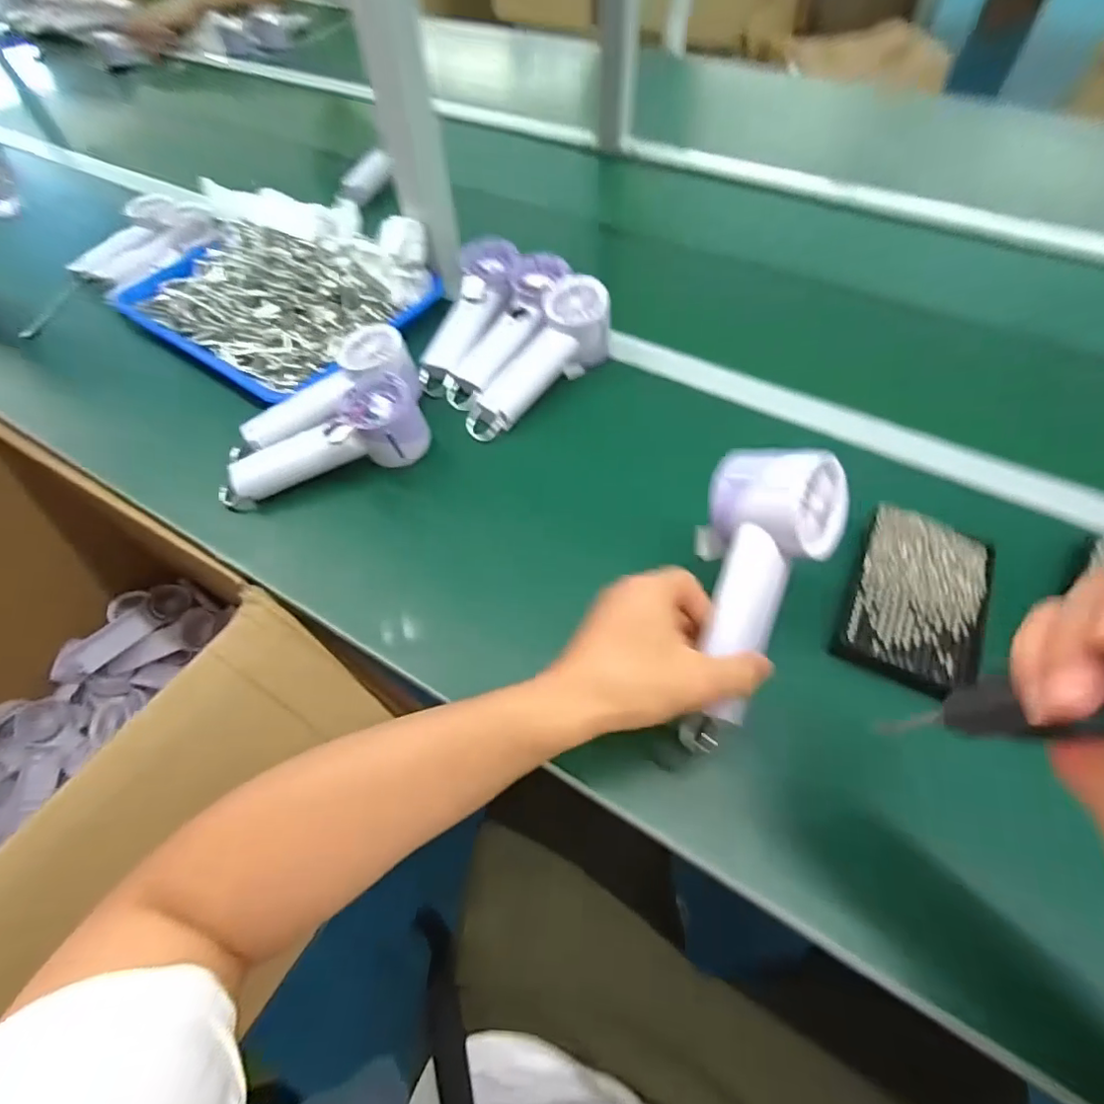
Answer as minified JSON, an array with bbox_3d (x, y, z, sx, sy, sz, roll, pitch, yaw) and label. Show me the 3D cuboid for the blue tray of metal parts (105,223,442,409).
[{"bbox_3d":[-0.328,-0.299,0.648,0.343,0.049,0.239,27,63,19],"label":"blue tray of metal parts"}]

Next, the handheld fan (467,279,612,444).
[{"bbox_3d":[-0.015,-0.187,0.572,0.068,0.061,0.195,38,84,24],"label":"handheld fan"}]

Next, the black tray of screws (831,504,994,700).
[{"bbox_3d":[0.277,0.034,0.423,0.088,0.027,0.135,22,61,16],"label":"black tray of screws"}]

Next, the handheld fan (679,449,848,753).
[{"bbox_3d":[0.127,0.031,0.356,0.081,0.061,0.188,16,86,13],"label":"handheld fan"}]

